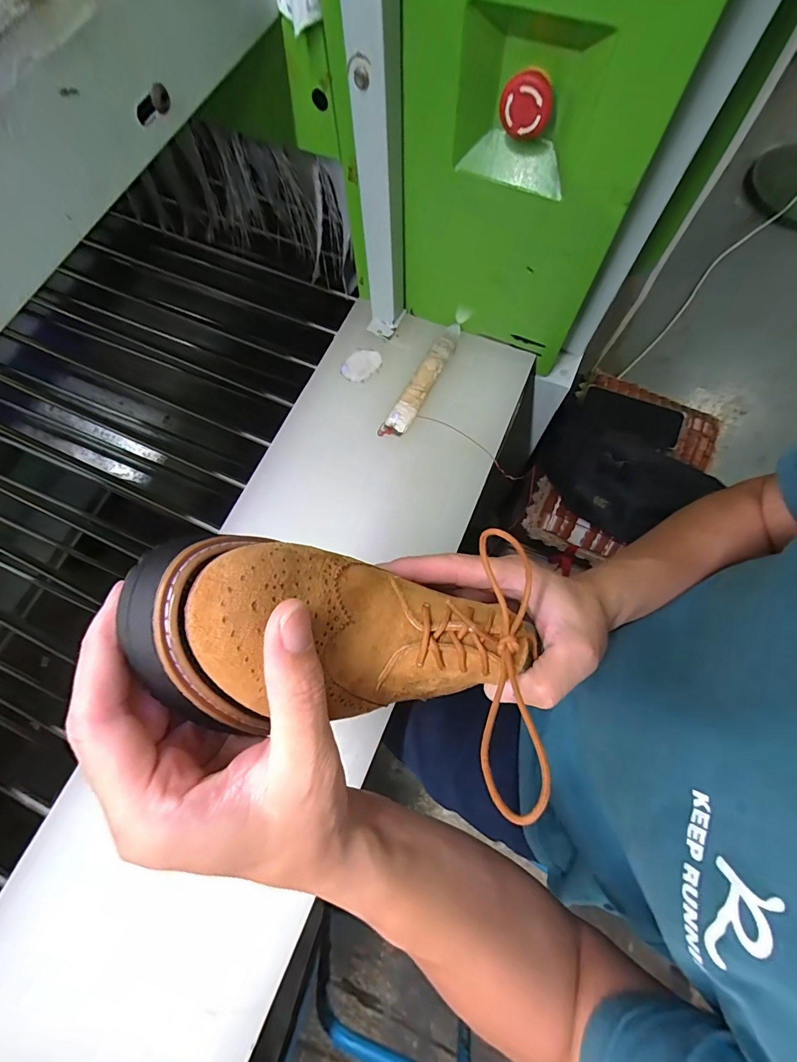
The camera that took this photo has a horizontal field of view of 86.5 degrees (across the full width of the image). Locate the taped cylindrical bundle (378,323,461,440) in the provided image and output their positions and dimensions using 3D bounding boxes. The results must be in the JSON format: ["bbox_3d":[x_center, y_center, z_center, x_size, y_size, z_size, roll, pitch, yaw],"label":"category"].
[{"bbox_3d":[0.030,-0.177,0.495,0.028,0.014,0.167,27,75,9],"label":"taped cylindrical bundle"}]

